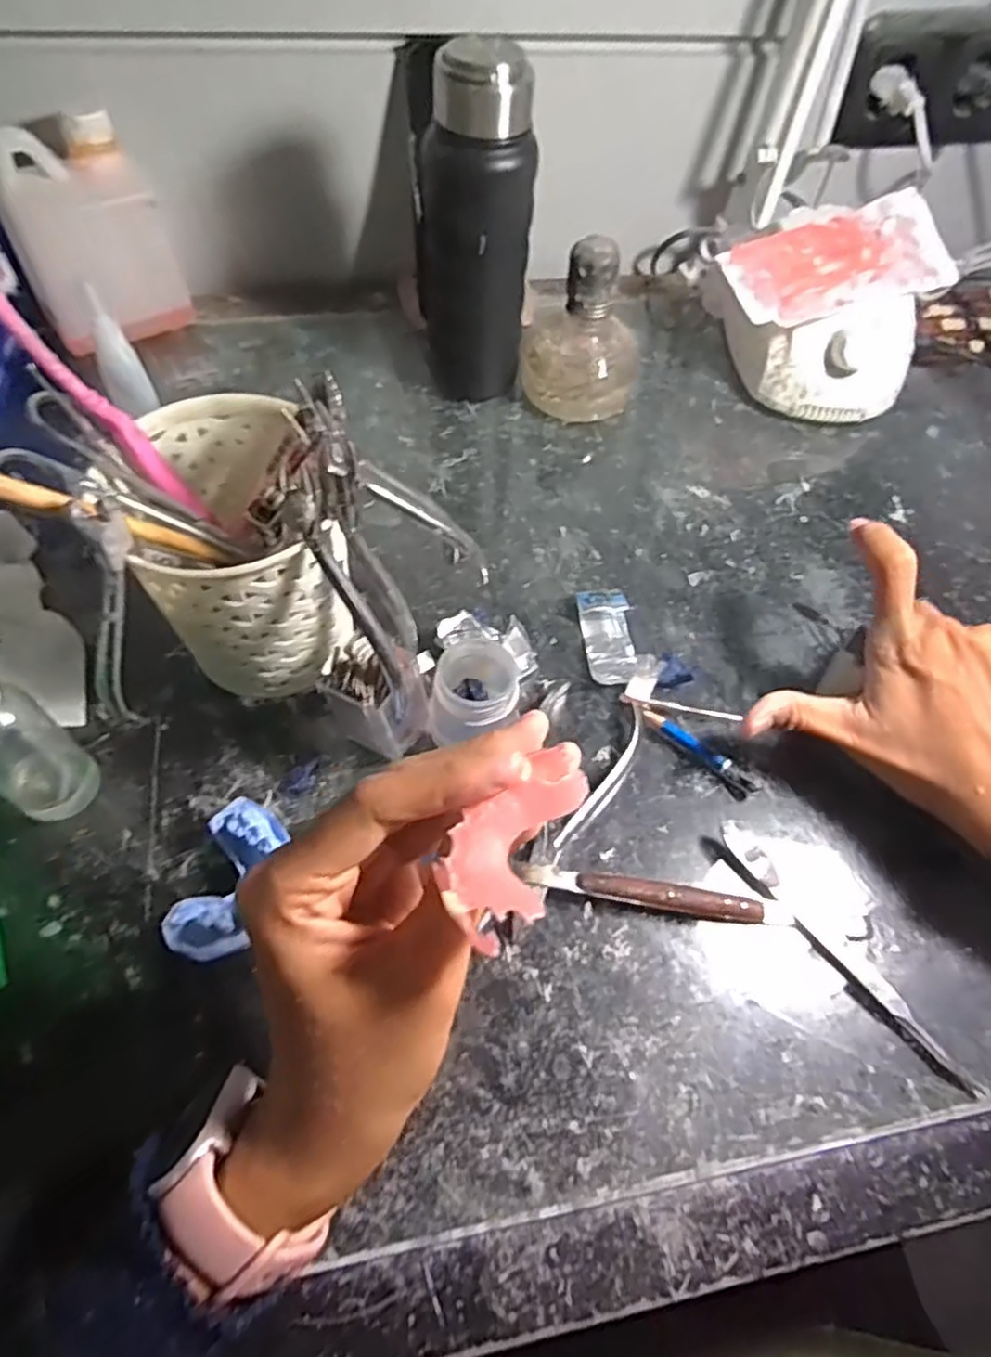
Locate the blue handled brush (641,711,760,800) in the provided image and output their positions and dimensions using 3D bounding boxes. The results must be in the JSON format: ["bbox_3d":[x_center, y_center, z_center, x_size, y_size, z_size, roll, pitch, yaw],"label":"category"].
[{"bbox_3d":[0.103,0.036,0.356,0.064,0.009,0.011,41,65,19],"label":"blue handled brush"}]

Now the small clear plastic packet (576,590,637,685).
[{"bbox_3d":[0.062,-0.022,0.387,0.027,0.013,0.056,-5,59,-7],"label":"small clear plastic packet"}]

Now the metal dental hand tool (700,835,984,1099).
[{"bbox_3d":[0.146,0.120,0.308,0.009,0.008,0.140,-36,67,-22],"label":"metal dental hand tool"}]

